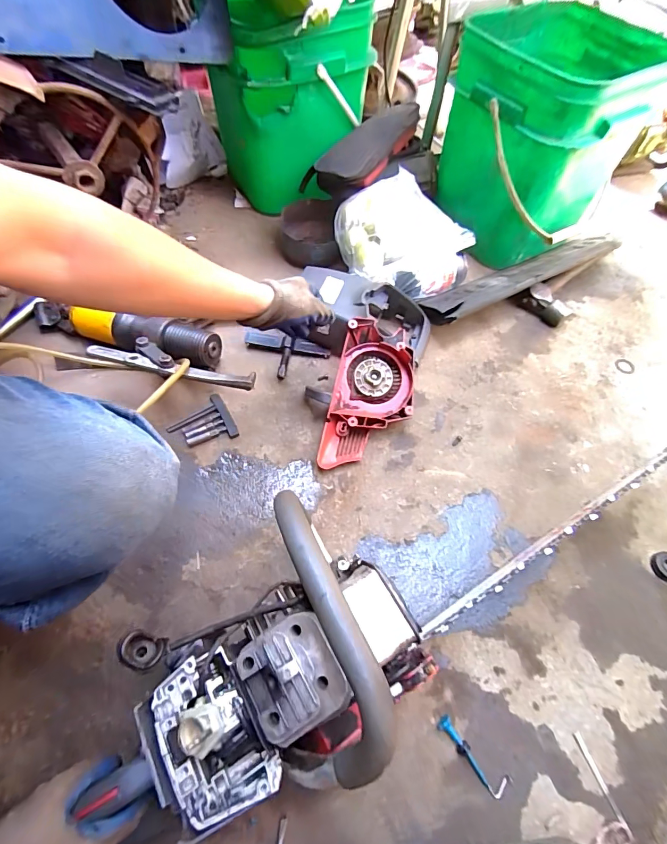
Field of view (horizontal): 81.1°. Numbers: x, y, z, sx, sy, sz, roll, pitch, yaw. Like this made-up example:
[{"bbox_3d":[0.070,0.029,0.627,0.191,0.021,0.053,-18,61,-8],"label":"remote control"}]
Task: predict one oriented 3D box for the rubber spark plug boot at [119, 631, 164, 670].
[{"bbox_3d":[-0.183,0.218,0.370,0.032,0.028,0.027,20,64,9],"label":"rubber spark plug boot"}]

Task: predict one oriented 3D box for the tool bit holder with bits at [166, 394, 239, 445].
[{"bbox_3d":[-0.212,0.005,0.626,0.092,0.010,0.082,-26,63,-14],"label":"tool bit holder with bits"}]

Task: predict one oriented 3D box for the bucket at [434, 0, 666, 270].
[{"bbox_3d":[0.363,-0.505,0.720,0.281,0.311,0.278,40,68,21],"label":"bucket"}]

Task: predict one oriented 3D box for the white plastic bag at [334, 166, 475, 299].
[{"bbox_3d":[0.127,-0.340,0.725,0.223,0.119,0.188,-22,62,-12],"label":"white plastic bag"}]

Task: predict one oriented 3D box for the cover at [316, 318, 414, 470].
[{"bbox_3d":[0.061,-0.034,0.629,0.127,0.048,0.239,13,81,1],"label":"cover"}]

